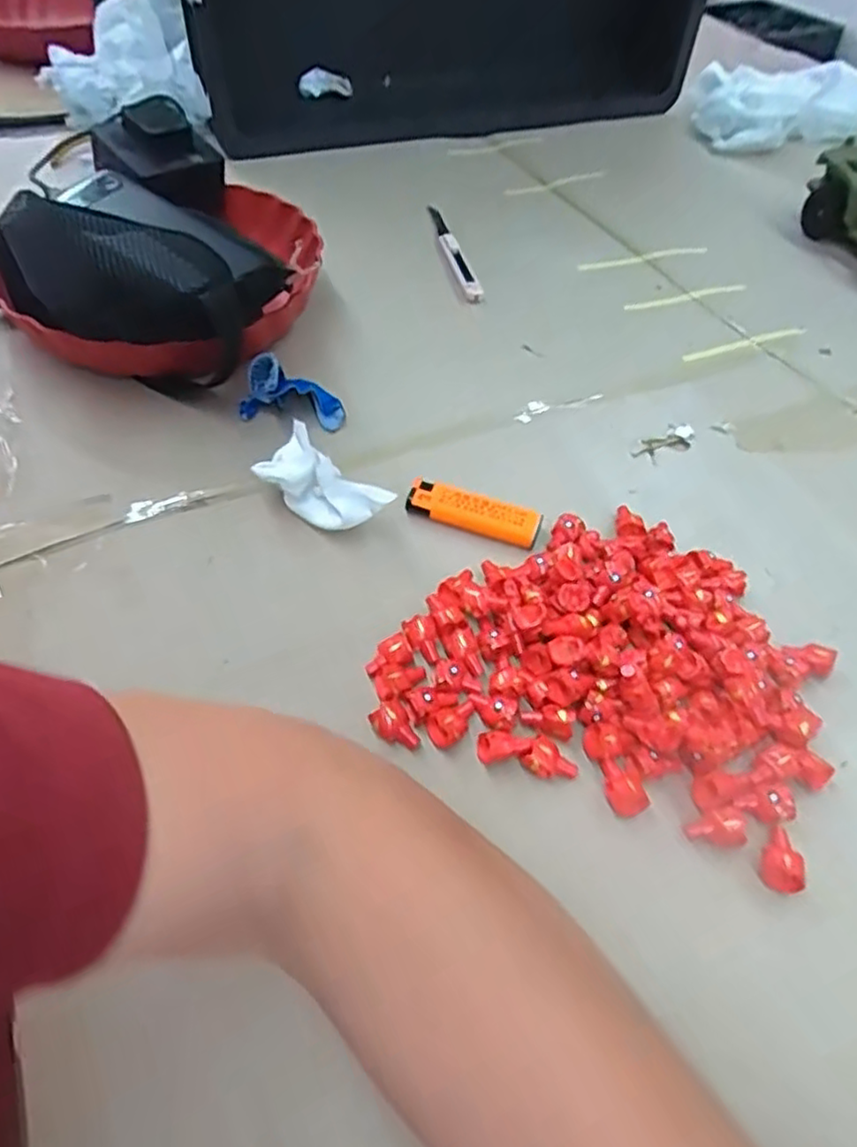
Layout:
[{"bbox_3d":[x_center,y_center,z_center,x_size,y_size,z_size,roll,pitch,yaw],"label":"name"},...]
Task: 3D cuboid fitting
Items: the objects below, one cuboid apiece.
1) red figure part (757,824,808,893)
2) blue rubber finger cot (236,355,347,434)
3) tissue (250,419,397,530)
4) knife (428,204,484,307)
[{"bbox_3d":[0.155,0.123,0.299,0.015,0.010,0.026,20,53,12],"label":"red figure part"},{"bbox_3d":[-0.092,-0.123,0.465,0.068,0.043,0.026,8,51,3],"label":"blue rubber finger cot"},{"bbox_3d":[-0.061,-0.048,0.400,0.076,0.042,0.031,32,56,20],"label":"tissue"},{"bbox_3d":[0.021,-0.299,0.631,0.017,0.011,0.179,-9,52,-10],"label":"knife"}]

